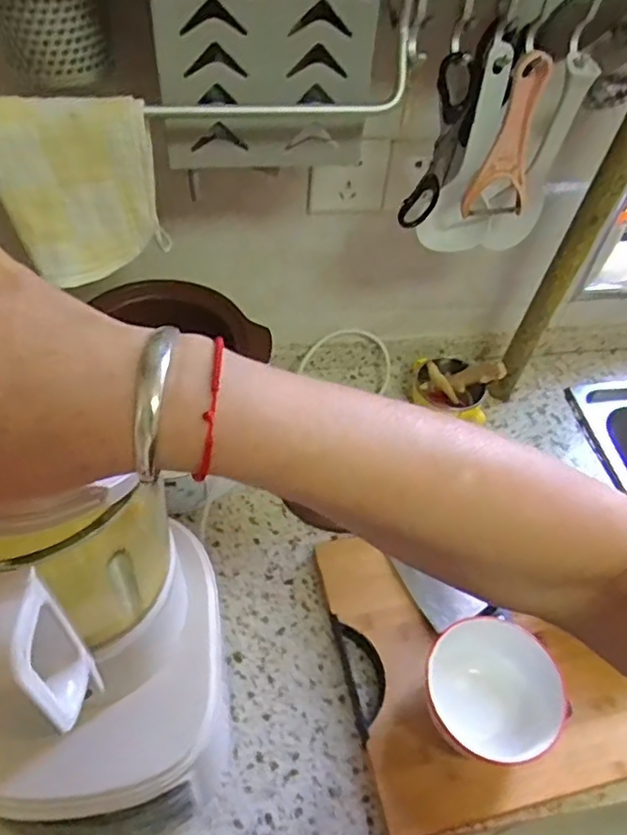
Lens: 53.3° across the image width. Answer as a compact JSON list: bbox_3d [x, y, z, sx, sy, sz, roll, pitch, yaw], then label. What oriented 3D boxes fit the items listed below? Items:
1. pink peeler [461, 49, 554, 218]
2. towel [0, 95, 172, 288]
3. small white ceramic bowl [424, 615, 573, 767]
[{"bbox_3d":[0.177,-0.244,0.553,0.058,0.146,0.012,-8,52,-11],"label":"pink peeler"},{"bbox_3d":[-0.185,-0.179,0.496,0.117,0.139,0.035,-13,54,-15],"label":"towel"},{"bbox_3d":[0.169,0.256,0.588,0.124,0.083,0.114,35,56,21],"label":"small white ceramic bowl"}]

